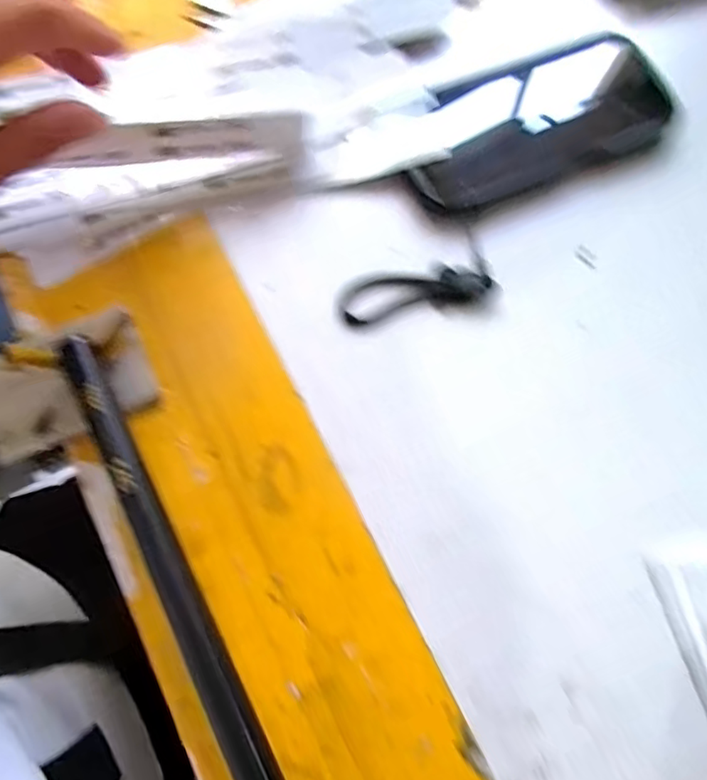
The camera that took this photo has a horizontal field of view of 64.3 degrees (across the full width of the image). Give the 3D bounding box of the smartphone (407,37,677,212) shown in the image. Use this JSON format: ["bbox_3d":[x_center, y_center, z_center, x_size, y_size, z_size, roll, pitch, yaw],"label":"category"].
[{"bbox_3d":[0.107,-0.154,0.325,0.154,0.018,0.072,-20,75,-7],"label":"smartphone"}]

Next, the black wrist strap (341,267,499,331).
[{"bbox_3d":[0.034,-0.052,0.305,0.081,0.008,0.026,-9,74,-4],"label":"black wrist strap"}]

